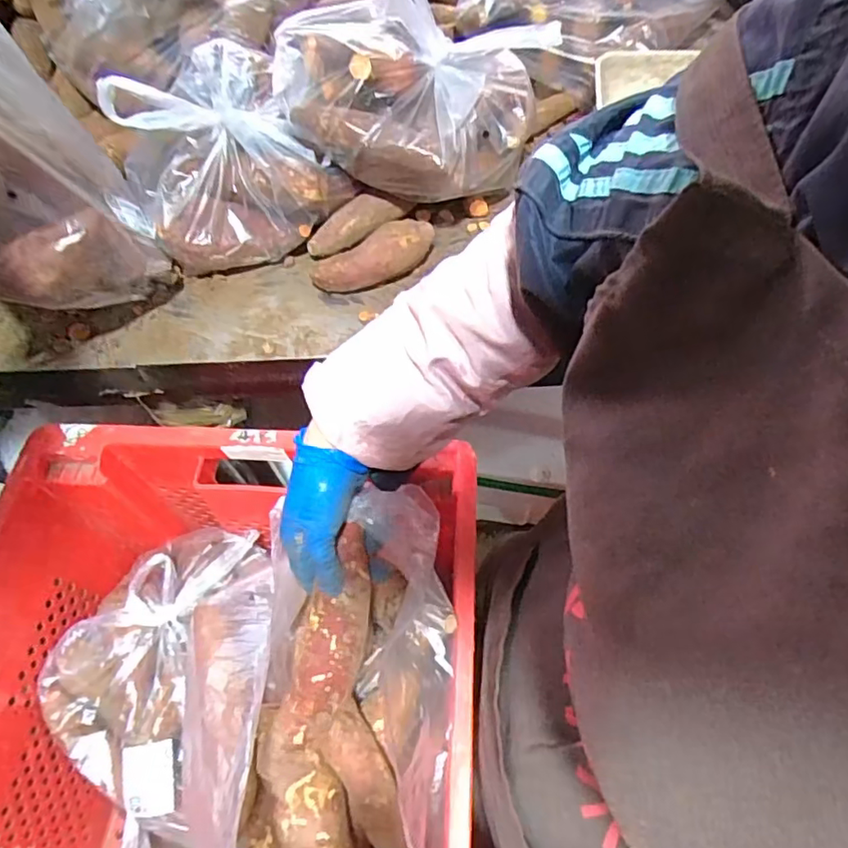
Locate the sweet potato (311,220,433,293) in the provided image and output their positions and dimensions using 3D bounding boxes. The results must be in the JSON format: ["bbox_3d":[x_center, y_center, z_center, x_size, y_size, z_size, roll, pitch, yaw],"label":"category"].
[{"bbox_3d":[-0.056,-0.178,0.631,0.132,0.041,0.049,-16,61,-6],"label":"sweet potato"}]

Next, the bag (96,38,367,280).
[{"bbox_3d":[-0.207,-0.288,0.613,0.231,0.167,0.162,-19,61,-8],"label":"bag"}]

